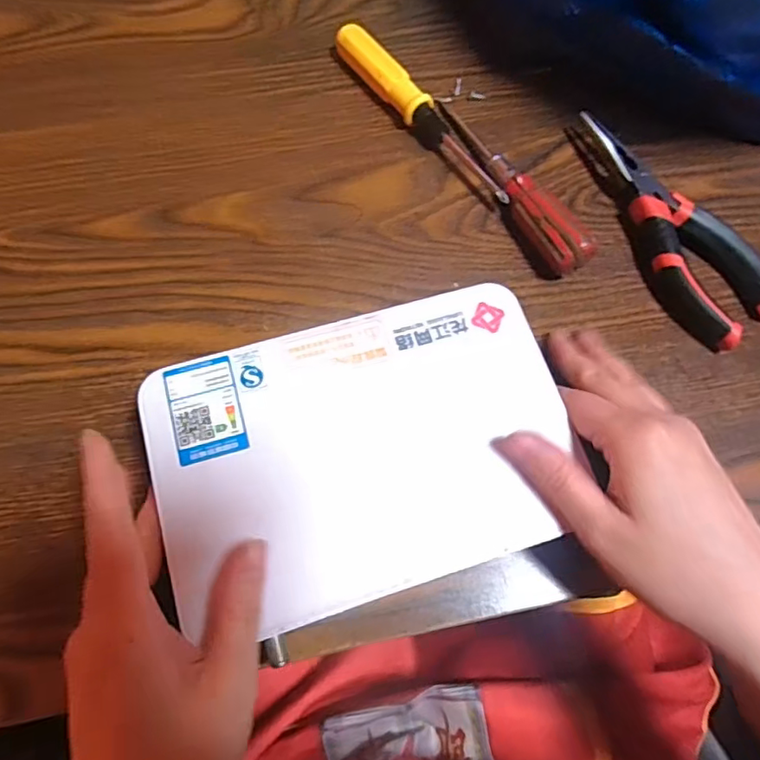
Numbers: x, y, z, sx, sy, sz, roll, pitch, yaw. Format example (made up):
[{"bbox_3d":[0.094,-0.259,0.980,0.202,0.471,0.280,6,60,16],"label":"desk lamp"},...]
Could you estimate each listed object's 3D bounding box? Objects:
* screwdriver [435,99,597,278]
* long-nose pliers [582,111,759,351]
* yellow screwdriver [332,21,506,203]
[{"bbox_3d":[0.072,-0.113,0.323,0.021,0.025,0.131,-31,74,-13],"label":"screwdriver"},{"bbox_3d":[0.164,-0.088,0.321,0.050,0.019,0.148,-27,73,-12],"label":"long-nose pliers"},{"bbox_3d":[0.024,-0.161,0.341,0.019,0.018,0.152,-34,74,-14],"label":"yellow screwdriver"}]

